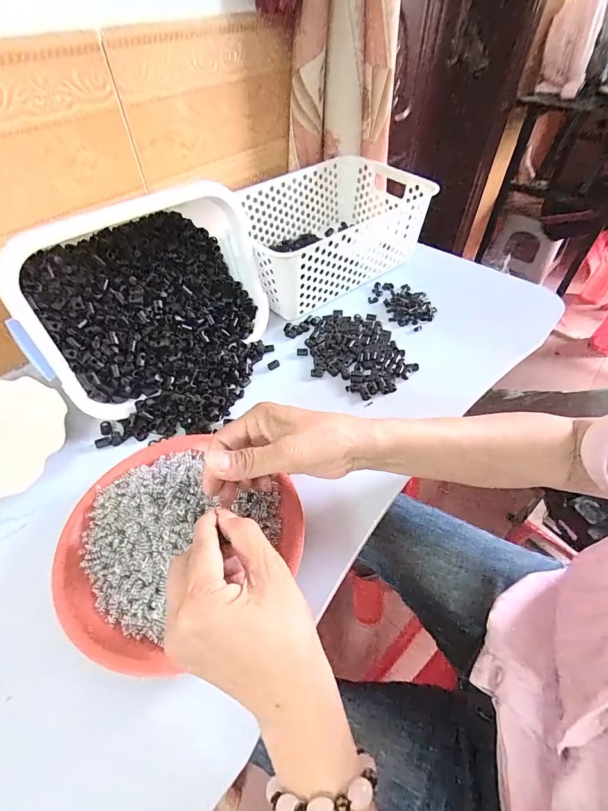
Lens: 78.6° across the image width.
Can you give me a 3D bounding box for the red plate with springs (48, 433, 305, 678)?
[{"bbox_3d":[-0.099,0.107,0.317,0.192,0.028,0.193,0,50,0],"label":"red plate with springs"}]

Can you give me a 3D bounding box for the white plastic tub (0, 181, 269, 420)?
[{"bbox_3d":[-0.176,-0.130,0.430,0.265,0.171,0.157,-31,56,-23],"label":"white plastic tub"}]

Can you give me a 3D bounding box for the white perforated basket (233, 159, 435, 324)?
[{"bbox_3d":[0.033,-0.280,0.597,0.309,0.120,0.199,-31,56,-23],"label":"white perforated basket"}]

